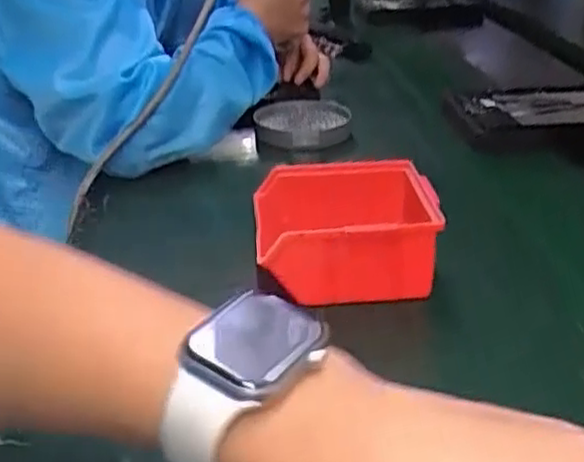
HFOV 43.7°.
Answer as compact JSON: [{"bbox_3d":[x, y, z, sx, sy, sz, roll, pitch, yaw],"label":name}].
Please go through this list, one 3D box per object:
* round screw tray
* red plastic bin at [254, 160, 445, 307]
[{"bbox_3d":[0.012,-0.130,0.858,0.108,0.026,0.126,-2,28,1],"label":"round screw tray"},{"bbox_3d":[0.041,-0.004,0.570,0.139,0.062,0.132,-2,28,2],"label":"red plastic bin"}]

